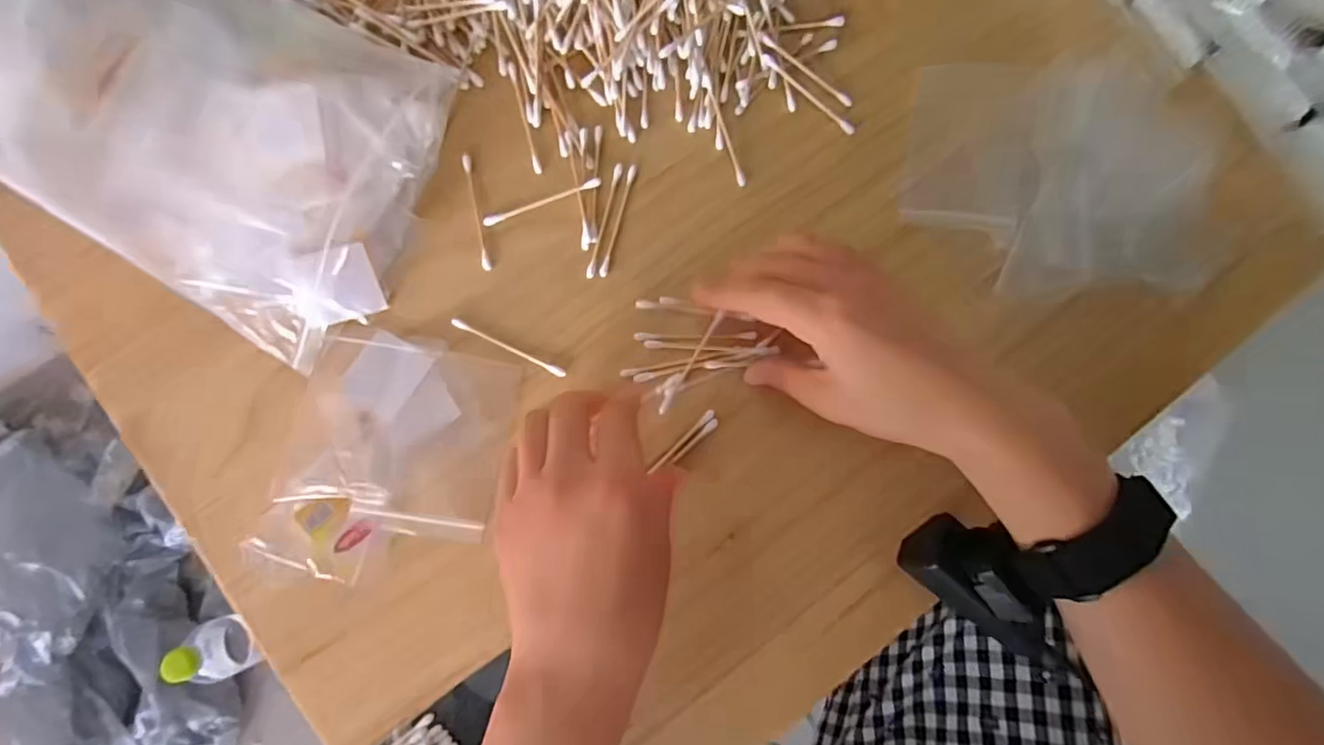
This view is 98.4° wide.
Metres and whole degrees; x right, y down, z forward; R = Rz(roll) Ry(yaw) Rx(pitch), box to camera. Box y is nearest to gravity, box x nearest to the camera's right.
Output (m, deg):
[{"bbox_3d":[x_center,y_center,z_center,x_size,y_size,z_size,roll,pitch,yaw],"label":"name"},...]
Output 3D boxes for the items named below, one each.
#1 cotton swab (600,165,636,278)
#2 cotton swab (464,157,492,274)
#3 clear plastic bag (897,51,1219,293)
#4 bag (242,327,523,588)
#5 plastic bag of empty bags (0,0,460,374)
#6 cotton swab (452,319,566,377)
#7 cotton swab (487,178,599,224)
[{"bbox_3d":[-0.026,-0.090,0.337,0.005,0.004,0.070,15,83,0],"label":"cotton swab"},{"bbox_3d":[-0.108,-0.094,0.334,0.005,0.004,0.071,-12,84,-3],"label":"cotton swab"},{"bbox_3d":[0.251,-0.127,0.356,0.202,0.007,0.147,-2,83,-2],"label":"clear plastic bag"},{"bbox_3d":[-0.144,0.048,0.308,0.111,0.017,0.130,12,83,0],"label":"bag"},{"bbox_3d":[-0.252,-0.134,0.303,0.247,0.040,0.182,25,83,1],"label":"plastic bag of empty bags"},{"bbox_3d":[-0.087,-0.014,0.325,0.071,0.004,0.005,26,83,1],"label":"cotton swab"},{"bbox_3d":[-0.070,-0.100,0.334,0.070,0.004,0.006,-21,84,-4],"label":"cotton swab"}]

